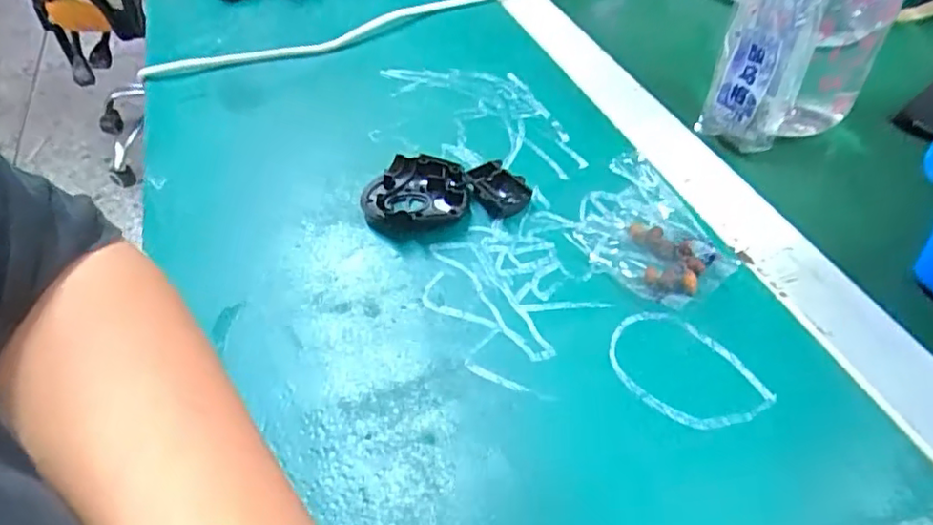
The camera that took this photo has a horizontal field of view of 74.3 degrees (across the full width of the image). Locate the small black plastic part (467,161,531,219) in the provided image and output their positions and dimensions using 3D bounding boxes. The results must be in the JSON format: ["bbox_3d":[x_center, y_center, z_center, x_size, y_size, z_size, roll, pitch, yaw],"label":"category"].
[{"bbox_3d":[0.019,-0.043,0.360,0.026,0.013,0.036,-33,53,-25],"label":"small black plastic part"}]

